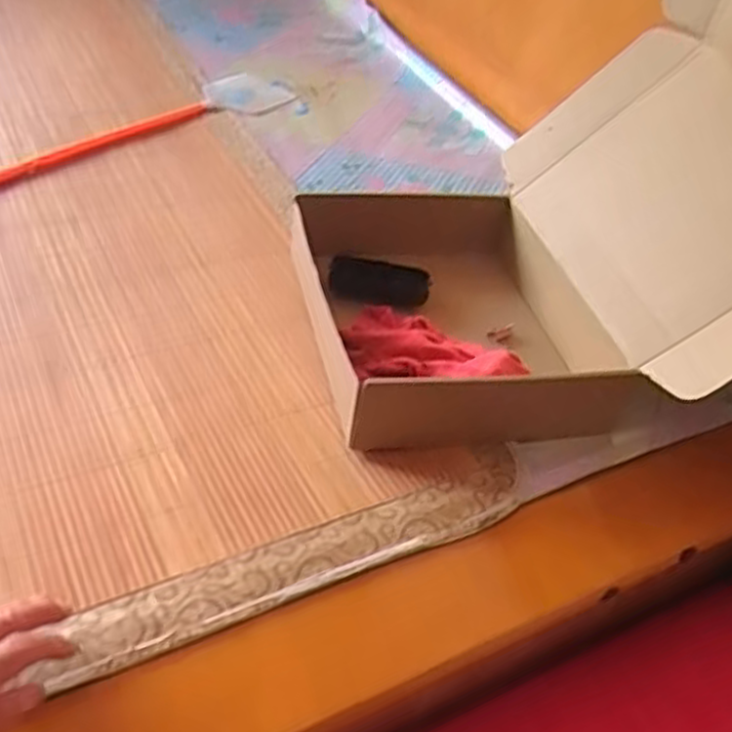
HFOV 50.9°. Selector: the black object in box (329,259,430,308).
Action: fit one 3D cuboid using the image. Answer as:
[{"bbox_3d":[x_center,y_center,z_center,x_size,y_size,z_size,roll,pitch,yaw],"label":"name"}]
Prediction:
[{"bbox_3d":[0.015,-0.095,0.859,0.111,0.020,0.056,14,42,6],"label":"black object in box"}]

